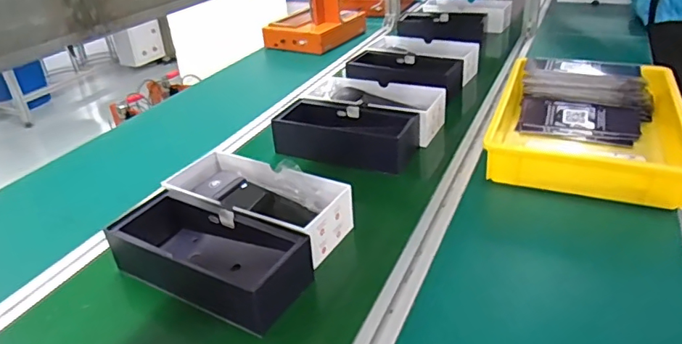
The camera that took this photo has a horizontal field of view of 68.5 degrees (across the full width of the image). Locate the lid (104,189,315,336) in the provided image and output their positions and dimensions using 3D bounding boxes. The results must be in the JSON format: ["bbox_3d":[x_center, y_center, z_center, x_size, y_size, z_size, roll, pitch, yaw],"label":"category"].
[{"bbox_3d":[-0.182,0.106,0.660,0.277,0.068,0.113,13,34,28],"label":"lid"}]

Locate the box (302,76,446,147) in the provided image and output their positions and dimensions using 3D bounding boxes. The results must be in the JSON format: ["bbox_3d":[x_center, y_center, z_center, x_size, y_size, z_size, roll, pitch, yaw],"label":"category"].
[{"bbox_3d":[0.067,-0.130,1.015,0.270,0.069,0.124,12,34,27],"label":"box"}]

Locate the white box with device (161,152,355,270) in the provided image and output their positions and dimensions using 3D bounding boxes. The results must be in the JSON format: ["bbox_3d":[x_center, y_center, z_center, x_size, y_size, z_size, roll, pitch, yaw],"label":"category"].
[{"bbox_3d":[-0.133,0.046,0.746,0.286,0.066,0.130,13,34,27],"label":"white box with device"}]

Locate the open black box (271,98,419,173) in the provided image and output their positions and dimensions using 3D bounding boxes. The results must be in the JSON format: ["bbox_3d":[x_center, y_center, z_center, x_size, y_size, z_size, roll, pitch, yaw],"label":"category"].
[{"bbox_3d":[0.011,-0.067,0.939,0.254,0.073,0.131,14,34,28],"label":"open black box"}]

